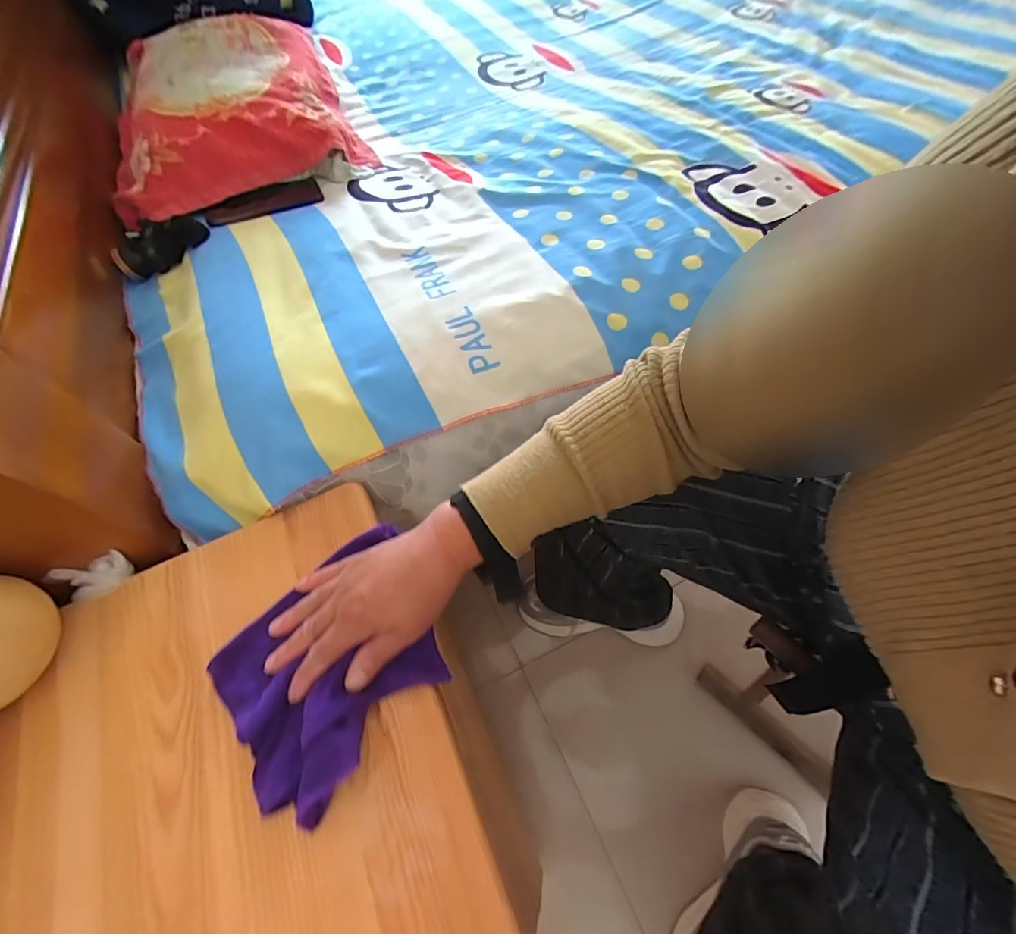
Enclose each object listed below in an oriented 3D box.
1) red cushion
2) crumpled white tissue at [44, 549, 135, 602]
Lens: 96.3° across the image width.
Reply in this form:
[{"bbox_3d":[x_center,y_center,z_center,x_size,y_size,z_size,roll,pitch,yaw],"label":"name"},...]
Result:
[{"bbox_3d":[-0.439,-0.553,0.699,0.367,0.098,0.382,-26,60,-10],"label":"red cushion"},{"bbox_3d":[-0.360,0.095,0.393,0.052,0.025,0.026,-27,60,-10],"label":"crumpled white tissue"}]

